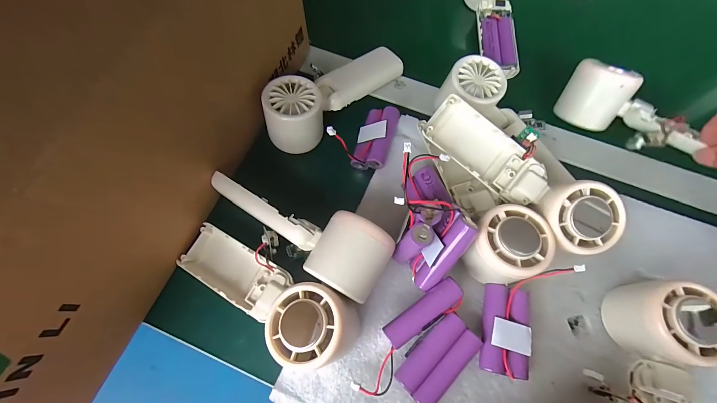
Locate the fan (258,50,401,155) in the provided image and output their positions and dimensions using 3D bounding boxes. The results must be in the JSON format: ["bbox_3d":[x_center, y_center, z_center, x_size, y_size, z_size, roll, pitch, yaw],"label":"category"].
[{"bbox_3d":[-0.022,-0.118,0.313,0.168,0.048,0.056,-41,74,-14],"label":"fan"}]

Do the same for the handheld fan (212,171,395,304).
[{"bbox_3d":[-0.054,0.021,0.253,0.162,0.054,0.057,26,71,9],"label":"handheld fan"}]

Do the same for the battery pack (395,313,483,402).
[{"bbox_3d":[0.061,0.120,0.236,0.035,0.017,0.064,42,74,14],"label":"battery pack"}]

